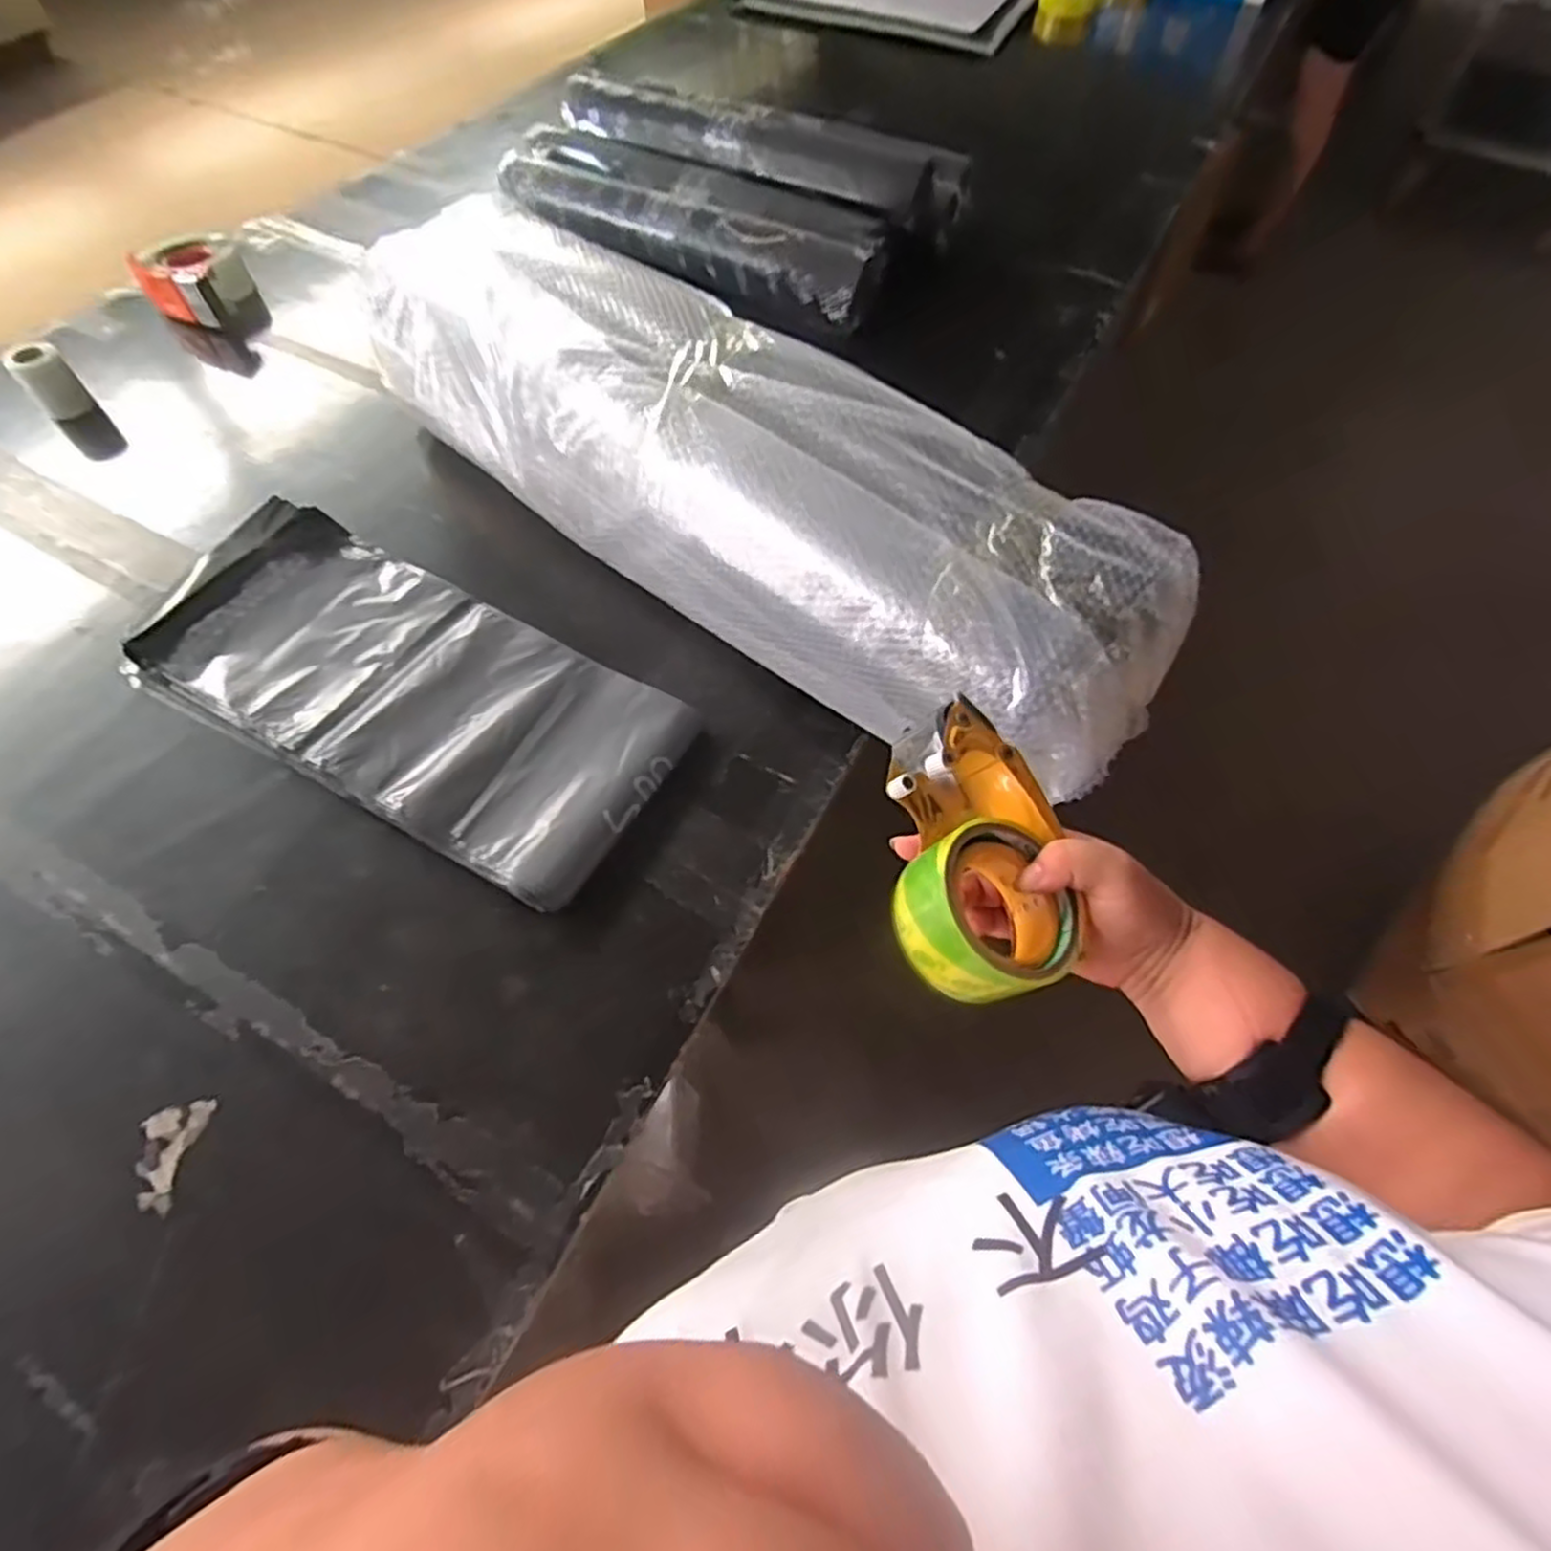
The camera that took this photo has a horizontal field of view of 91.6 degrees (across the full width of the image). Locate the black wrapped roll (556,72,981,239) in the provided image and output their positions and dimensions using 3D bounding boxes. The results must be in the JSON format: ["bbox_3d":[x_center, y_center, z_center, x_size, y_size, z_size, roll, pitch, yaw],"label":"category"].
[{"bbox_3d":[-0.036,-0.922,1.132,0.638,0.106,0.173,21,60,10],"label":"black wrapped roll"}]

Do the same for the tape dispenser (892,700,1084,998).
[{"bbox_3d":[0.118,0.049,0.425,0.100,0.075,0.158,16,72,-23],"label":"tape dispenser"}]

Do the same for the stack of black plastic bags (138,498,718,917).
[{"bbox_3d":[-0.339,-0.083,0.686,0.513,0.025,0.224,25,63,13],"label":"stack of black plastic bags"}]

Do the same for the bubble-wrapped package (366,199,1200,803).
[{"bbox_3d":[-0.050,-0.285,0.687,0.833,0.159,0.204,36,63,18],"label":"bubble-wrapped package"}]

